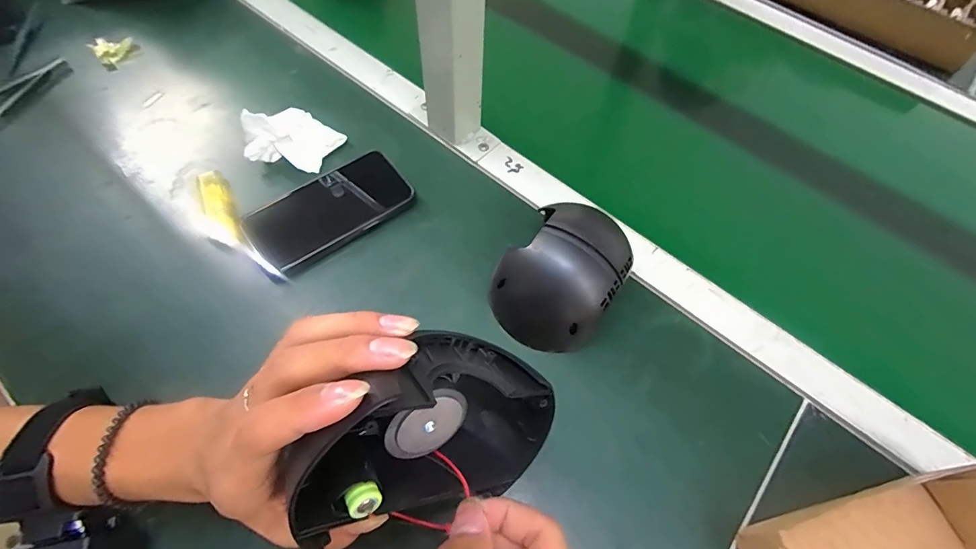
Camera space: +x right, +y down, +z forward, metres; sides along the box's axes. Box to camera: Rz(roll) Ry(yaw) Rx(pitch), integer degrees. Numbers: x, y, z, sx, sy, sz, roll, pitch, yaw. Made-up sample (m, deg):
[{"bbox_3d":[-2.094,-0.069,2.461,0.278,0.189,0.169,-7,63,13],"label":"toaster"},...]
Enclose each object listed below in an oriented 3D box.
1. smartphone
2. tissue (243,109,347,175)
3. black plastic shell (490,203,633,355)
[{"bbox_3d":[-0.144,-0.059,0.401,0.141,0.014,0.078,-32,68,-18],"label":"smartphone"},{"bbox_3d":[-0.188,-0.131,0.421,0.061,0.047,0.078,32,65,13],"label":"tissue"},{"bbox_3d":[0.059,0.000,0.350,0.087,0.066,0.111,32,65,14],"label":"black plastic shell"}]

